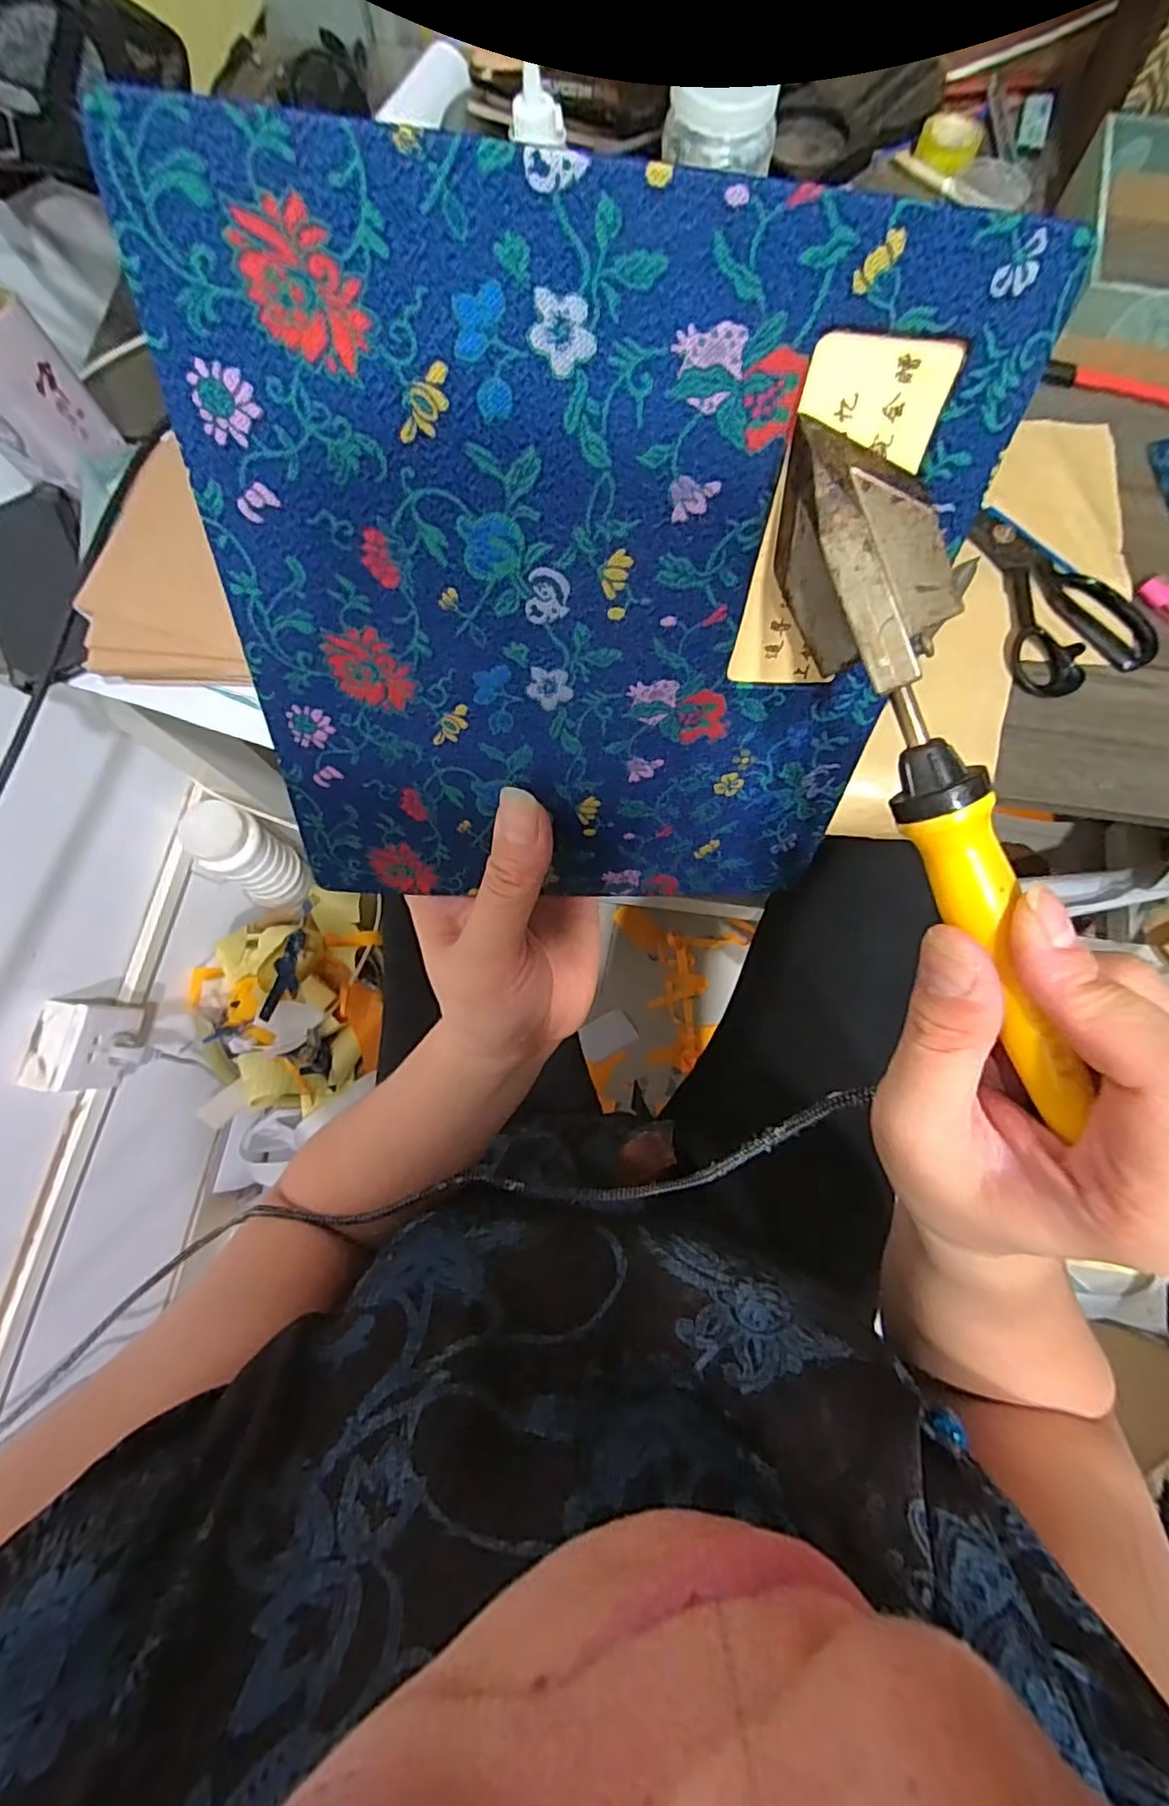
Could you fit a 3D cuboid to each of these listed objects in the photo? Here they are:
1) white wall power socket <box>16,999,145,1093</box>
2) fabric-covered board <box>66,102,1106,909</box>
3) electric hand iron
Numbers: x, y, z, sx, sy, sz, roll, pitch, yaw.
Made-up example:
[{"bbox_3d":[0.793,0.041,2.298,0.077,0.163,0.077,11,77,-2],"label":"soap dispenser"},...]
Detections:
[{"bbox_3d":[-0.509,0.146,0.656,0.053,0.082,0.088,9,77,3],"label":"white wall power socket"},{"bbox_3d":[0.001,-0.066,0.173,0.174,0.175,0.004,1,47,-7],"label":"fabric-covered board"},{"bbox_3d":[0.087,-0.026,0.156,0.036,0.030,0.167,-21,94,-3],"label":"electric hand iron"}]

